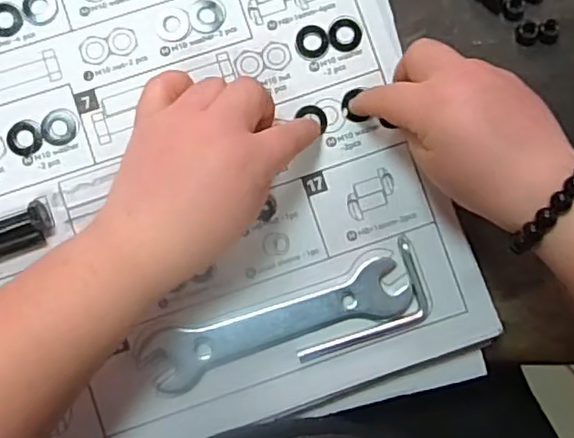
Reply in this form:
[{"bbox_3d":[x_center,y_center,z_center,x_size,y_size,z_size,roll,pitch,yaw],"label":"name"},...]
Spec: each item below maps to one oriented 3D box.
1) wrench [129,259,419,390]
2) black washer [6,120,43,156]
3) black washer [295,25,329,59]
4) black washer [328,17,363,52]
[{"bbox_3d":[-0.006,0.060,0.353,0.150,0.008,0.034,-18,86,-3],"label":"wrench"},{"bbox_3d":[-0.151,-0.047,0.360,0.020,0.004,0.020,0,85,-2],"label":"black washer"},{"bbox_3d":[0.015,-0.104,0.368,0.019,0.004,0.020,0,85,-2],"label":"black washer"},{"bbox_3d":[0.034,-0.108,0.368,0.020,0.004,0.019,0,85,-2],"label":"black washer"}]

